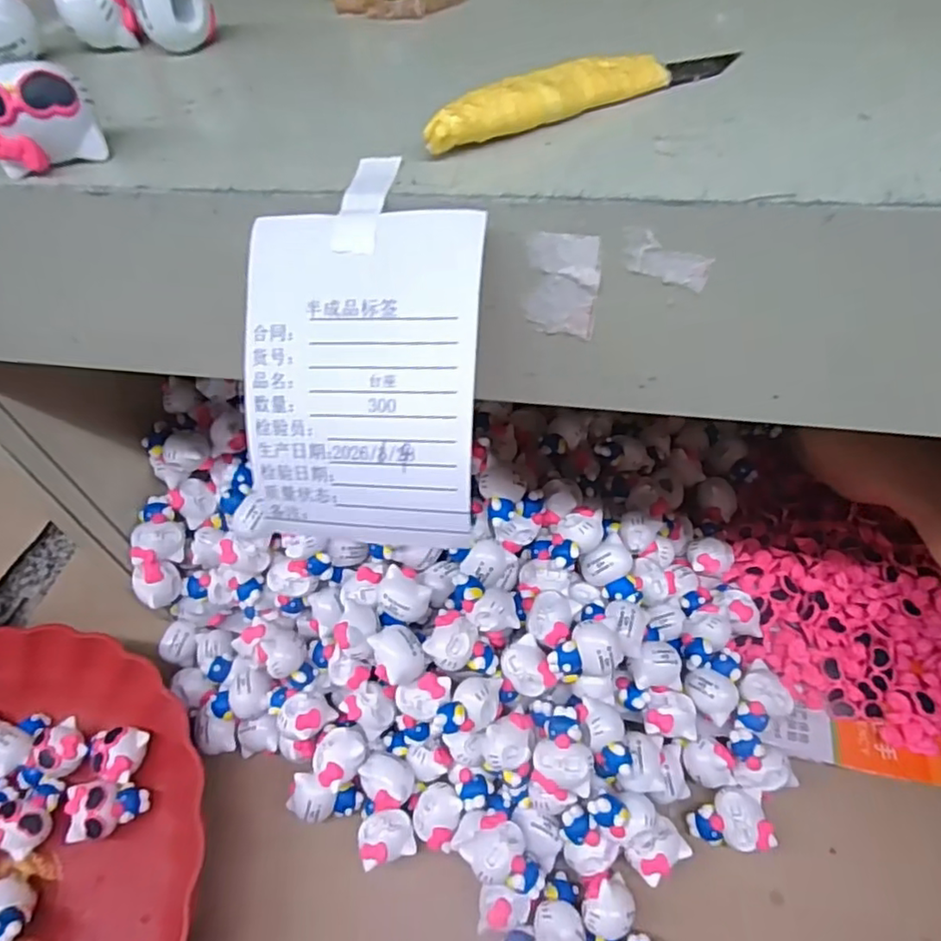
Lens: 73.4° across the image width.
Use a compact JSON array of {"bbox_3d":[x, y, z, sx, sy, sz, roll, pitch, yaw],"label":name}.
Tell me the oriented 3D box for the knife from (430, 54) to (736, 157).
[{"bbox_3d":[0.026,-0.091,0.150,0.081,0.012,0.012,-26,60,-12],"label":"knife"}]

